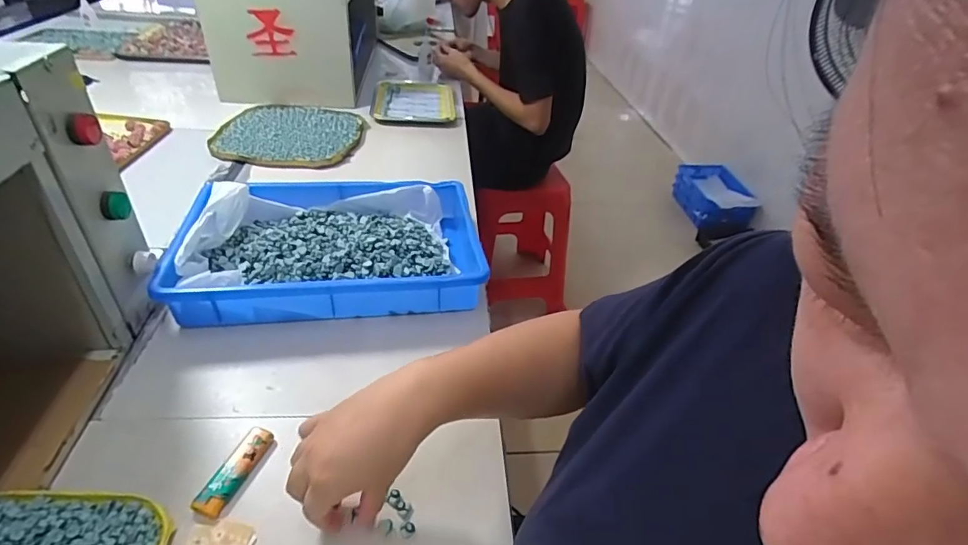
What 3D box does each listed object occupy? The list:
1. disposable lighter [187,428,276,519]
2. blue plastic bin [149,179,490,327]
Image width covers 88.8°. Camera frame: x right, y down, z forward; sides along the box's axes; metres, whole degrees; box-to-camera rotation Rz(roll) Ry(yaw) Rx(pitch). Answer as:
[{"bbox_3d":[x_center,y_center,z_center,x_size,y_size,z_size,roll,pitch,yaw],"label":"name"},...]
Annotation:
[{"bbox_3d":[-0.214,0.169,0.425,0.026,0.008,0.080,15,36,9],"label":"disposable lighter"},{"bbox_3d":[-0.191,-0.036,0.641,0.348,0.069,0.233,0,36,-12],"label":"blue plastic bin"}]

